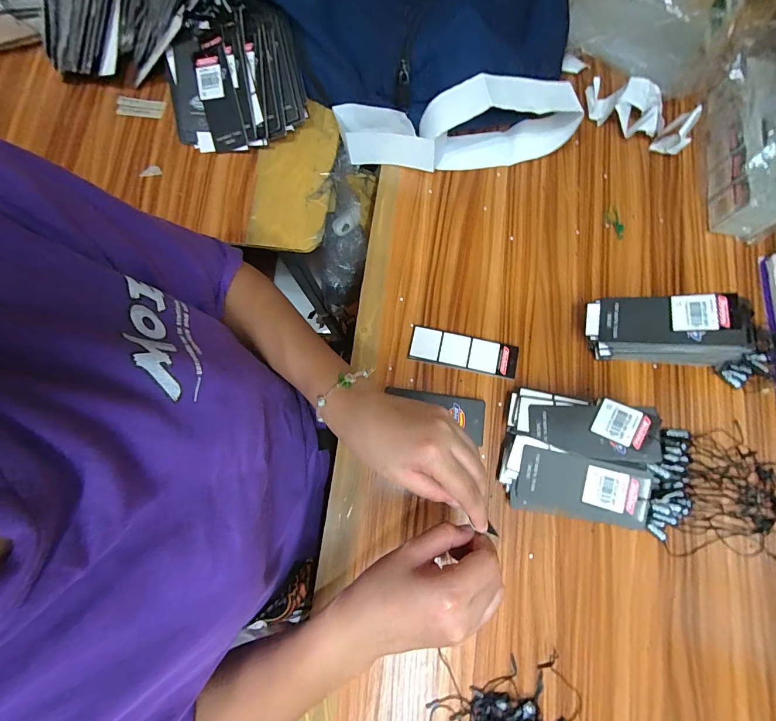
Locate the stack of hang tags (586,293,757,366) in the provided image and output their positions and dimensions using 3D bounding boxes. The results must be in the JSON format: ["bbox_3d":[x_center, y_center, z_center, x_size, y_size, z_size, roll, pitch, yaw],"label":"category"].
[{"bbox_3d":[0.274,-0.031,0.362,0.127,0.087,0.054,7,79,2],"label":"stack of hang tags"}]

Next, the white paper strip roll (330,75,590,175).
[{"bbox_3d":[0.079,-0.278,0.419,0.269,0.073,0.069,-2,79,0],"label":"white paper strip roll"}]

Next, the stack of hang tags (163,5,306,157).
[{"bbox_3d":[-0.190,-0.334,0.434,0.170,0.070,0.139,-19,79,-3],"label":"stack of hang tags"}]

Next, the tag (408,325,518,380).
[{"bbox_3d":[0.084,-0.009,0.396,0.118,0.004,0.038,12,81,3],"label":"tag"}]

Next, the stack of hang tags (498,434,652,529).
[{"bbox_3d":[0.174,0.119,0.345,0.115,0.060,0.067,11,79,3],"label":"stack of hang tags"}]

